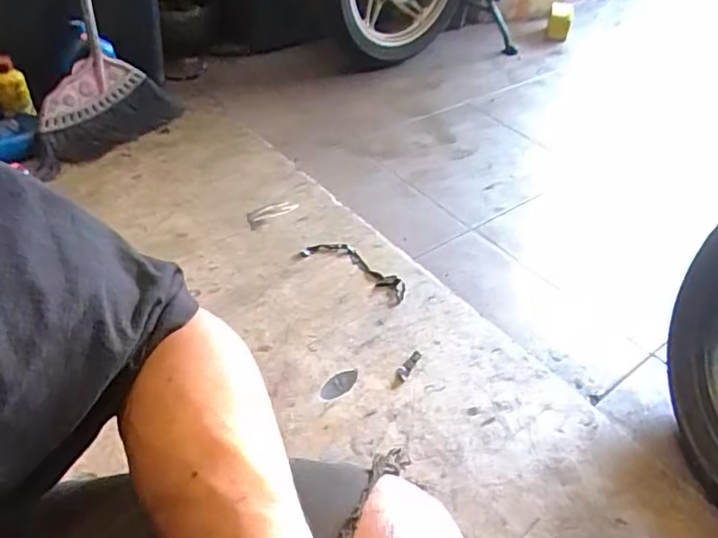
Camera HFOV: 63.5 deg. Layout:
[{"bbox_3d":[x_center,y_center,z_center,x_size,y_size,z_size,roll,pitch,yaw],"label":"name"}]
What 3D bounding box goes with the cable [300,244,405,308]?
[{"bbox_3d":[-0.004,-0.002,1.028,0.205,0.012,0.061,30,48,25],"label":"cable"}]

